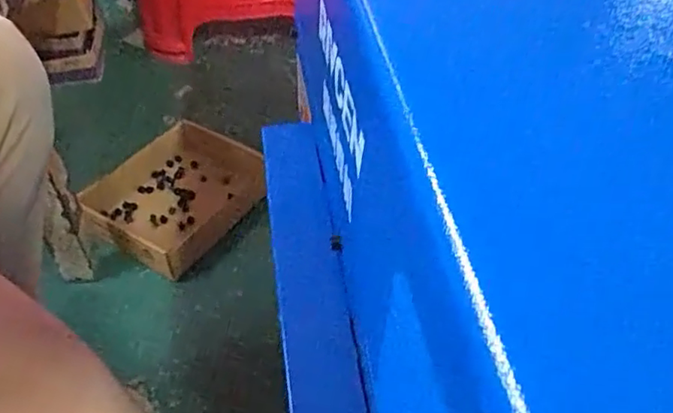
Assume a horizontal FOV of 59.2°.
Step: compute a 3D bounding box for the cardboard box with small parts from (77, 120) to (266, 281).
[{"bbox_3d":[-0.220,-0.018,0.842,0.182,0.051,0.232,25,50,20],"label":"cardboard box with small parts"}]

